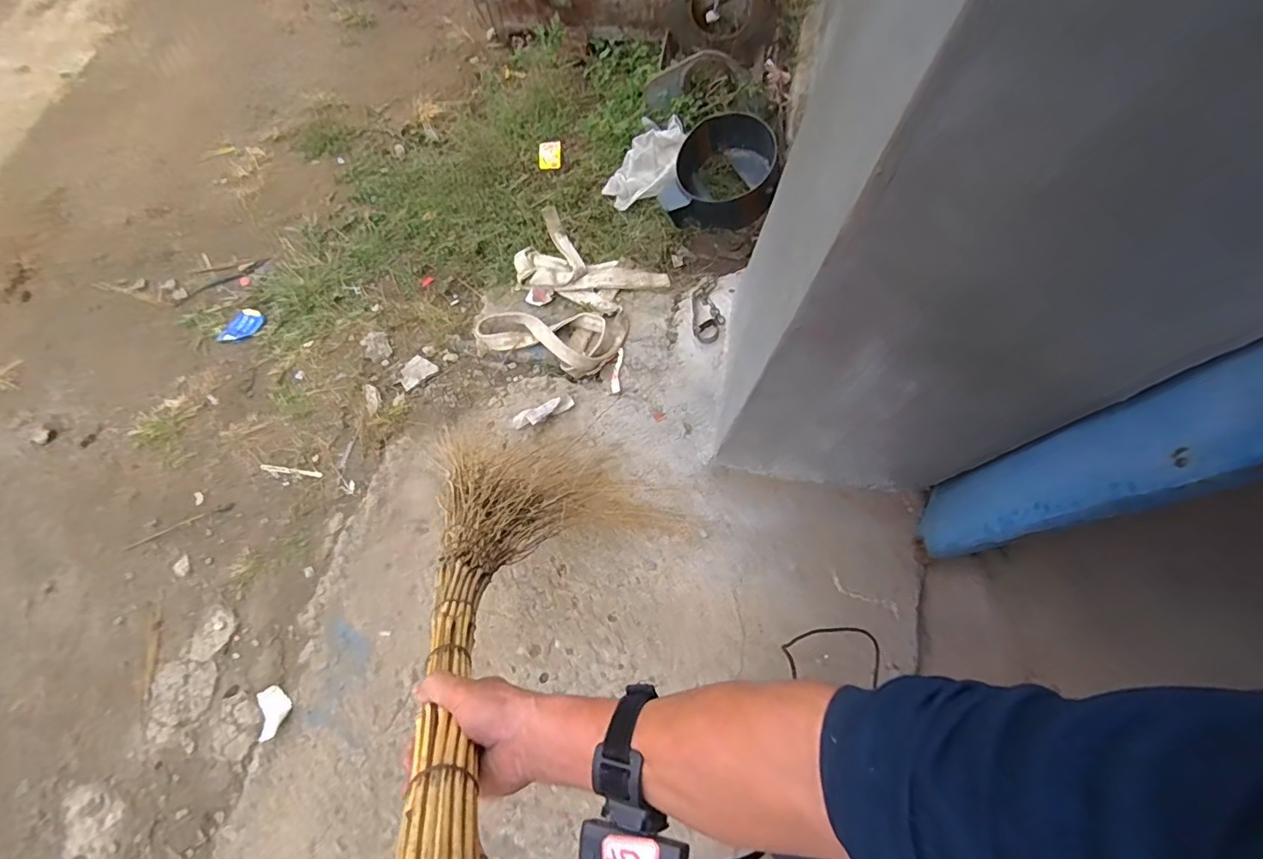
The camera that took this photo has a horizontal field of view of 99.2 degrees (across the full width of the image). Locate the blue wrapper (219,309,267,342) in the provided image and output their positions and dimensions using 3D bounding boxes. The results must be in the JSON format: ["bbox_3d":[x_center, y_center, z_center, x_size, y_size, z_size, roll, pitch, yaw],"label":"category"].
[{"bbox_3d":[-1.108,-0.289,1.531,0.084,0.004,0.124,30,72,8],"label":"blue wrapper"}]

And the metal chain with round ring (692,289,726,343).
[{"bbox_3d":[0.214,-0.329,1.527,0.083,0.028,0.196,-2,58,-3],"label":"metal chain with round ring"}]

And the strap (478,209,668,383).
[{"bbox_3d":[-0.173,-0.394,1.522,0.432,0.071,0.501,26,72,7],"label":"strap"}]

